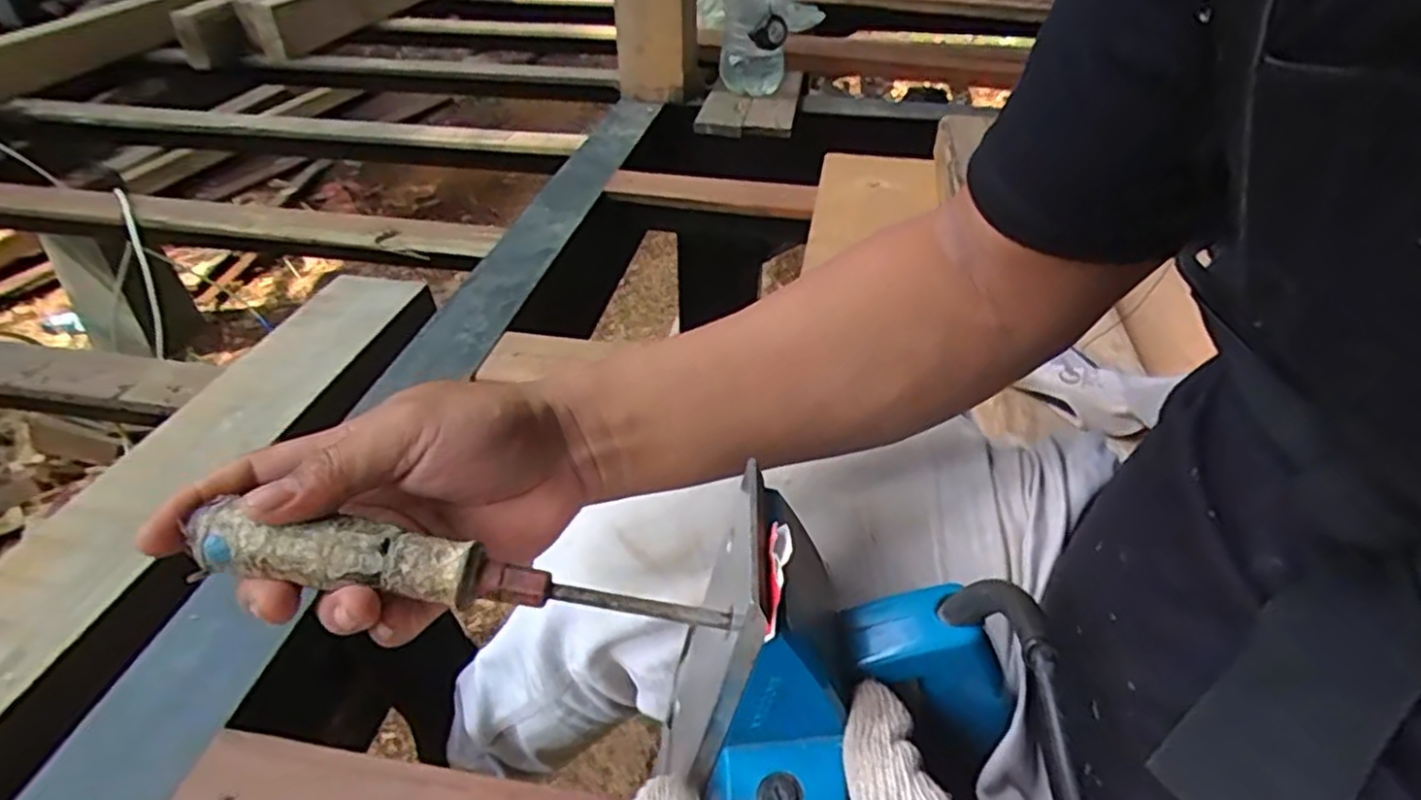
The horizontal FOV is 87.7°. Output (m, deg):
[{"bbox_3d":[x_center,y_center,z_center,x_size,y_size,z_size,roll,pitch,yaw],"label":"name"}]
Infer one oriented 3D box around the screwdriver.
[{"bbox_3d":[-0.087,0.063,0.265,0.184,0.018,0.020,11,39,-5],"label":"screwdriver"}]

